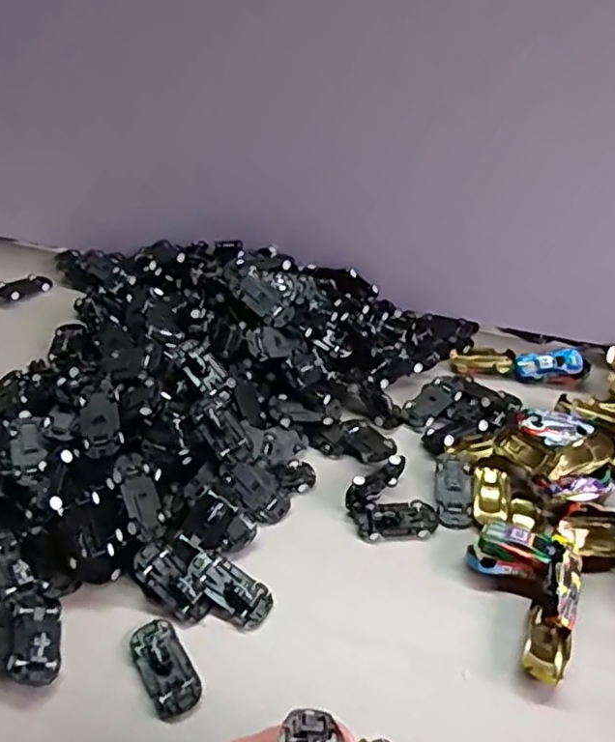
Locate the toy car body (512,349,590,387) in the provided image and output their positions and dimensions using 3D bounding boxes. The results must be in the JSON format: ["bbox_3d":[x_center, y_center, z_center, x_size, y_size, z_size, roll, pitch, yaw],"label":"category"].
[{"bbox_3d":[0.243,-0.005,0.642,0.067,0.017,0.030,-4,46,-4],"label":"toy car body"}]

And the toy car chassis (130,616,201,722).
[{"bbox_3d":[-0.096,0.198,0.429,0.031,0.009,0.064,-25,51,-22],"label":"toy car chassis"}]

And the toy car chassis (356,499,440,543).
[{"bbox_3d":[0.073,0.120,0.517,0.065,0.011,0.032,-4,46,-4],"label":"toy car chassis"}]

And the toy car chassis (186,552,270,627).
[{"bbox_3d":[-0.056,0.156,0.466,0.064,0.015,0.031,35,54,13],"label":"toy car chassis"}]

